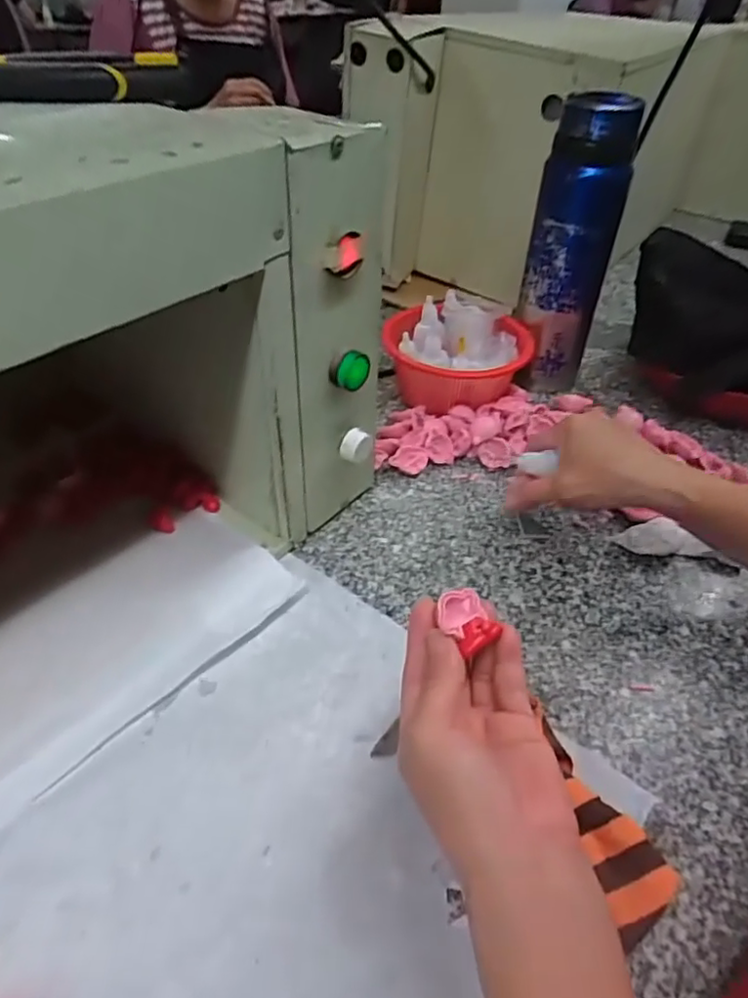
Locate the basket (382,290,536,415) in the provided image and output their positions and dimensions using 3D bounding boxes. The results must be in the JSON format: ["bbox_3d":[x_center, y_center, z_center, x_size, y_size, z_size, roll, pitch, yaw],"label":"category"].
[{"bbox_3d":[0.083,-0.140,0.641,0.141,0.085,0.124,6,41,5],"label":"basket"}]

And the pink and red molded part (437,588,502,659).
[{"bbox_3d":[0.048,0.062,0.325,0.029,0.013,0.040,-8,42,-12],"label":"pink and red molded part"}]

